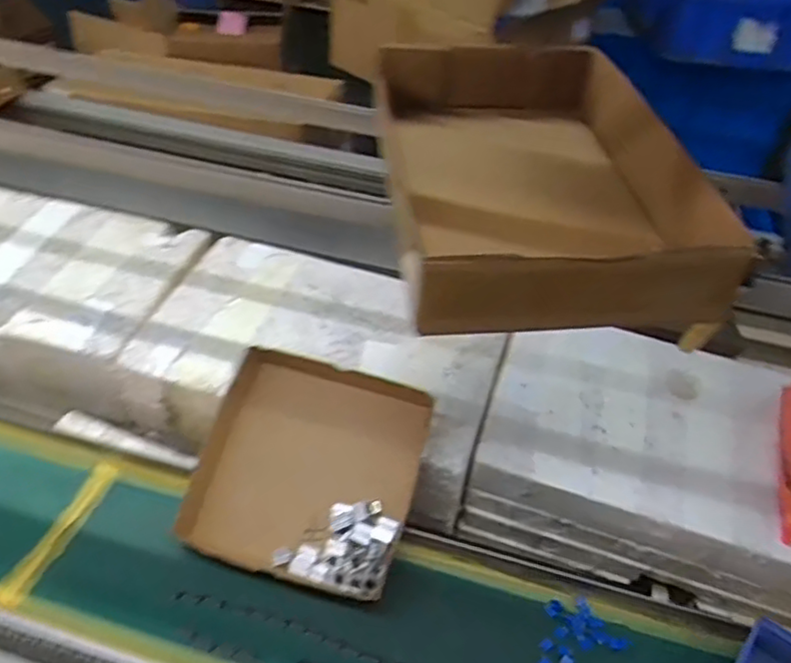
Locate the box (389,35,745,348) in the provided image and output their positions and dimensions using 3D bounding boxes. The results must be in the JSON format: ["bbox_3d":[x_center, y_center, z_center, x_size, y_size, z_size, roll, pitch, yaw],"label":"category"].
[{"bbox_3d":[0.118,-0.157,0.606,0.233,0.095,0.409,-1,42,-6],"label":"box"}]

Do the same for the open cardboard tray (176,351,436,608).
[{"bbox_3d":[-0.091,0.153,0.725,0.234,0.072,0.231,12,72,10],"label":"open cardboard tray"}]

